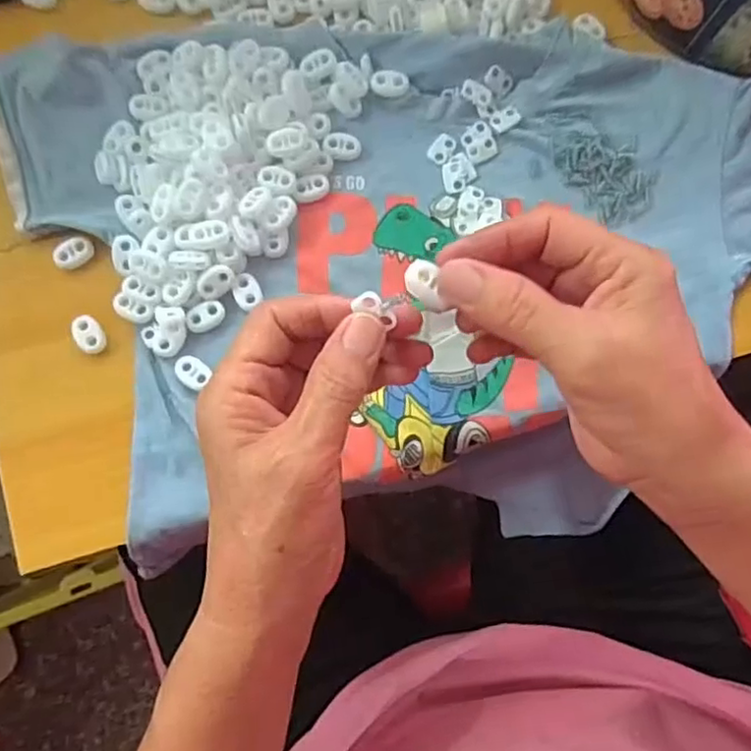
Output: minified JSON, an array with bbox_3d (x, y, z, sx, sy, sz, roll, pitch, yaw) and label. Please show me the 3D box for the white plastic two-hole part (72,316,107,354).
[{"bbox_3d":[-0.159,-0.023,0.353,0.015,0.007,0.021,-33,85,-7],"label":"white plastic two-hole part"}]

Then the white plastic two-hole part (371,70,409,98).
[{"bbox_3d":[0.009,-0.175,0.378,0.022,0.005,0.015,12,82,-1],"label":"white plastic two-hole part"}]

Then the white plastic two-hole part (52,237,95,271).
[{"bbox_3d":[-0.173,-0.070,0.364,0.023,0.005,0.015,-37,86,-7],"label":"white plastic two-hole part"}]

